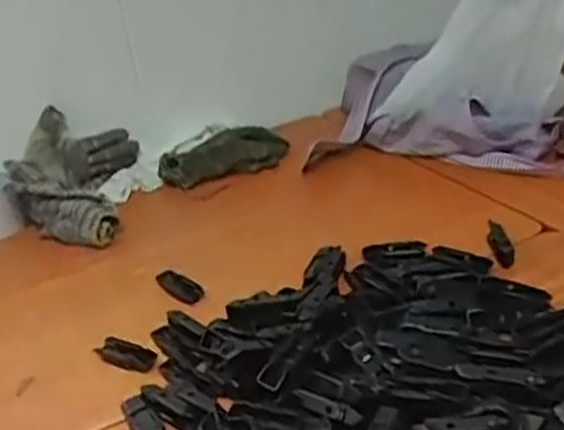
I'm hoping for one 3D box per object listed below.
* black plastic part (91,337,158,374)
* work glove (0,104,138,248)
[{"bbox_3d":[-0.147,0.126,0.682,0.063,0.008,0.026,6,30,24],"label":"black plastic part"},{"bbox_3d":[-0.273,-0.045,0.946,0.144,0.107,0.202,-7,27,2],"label":"work glove"}]

